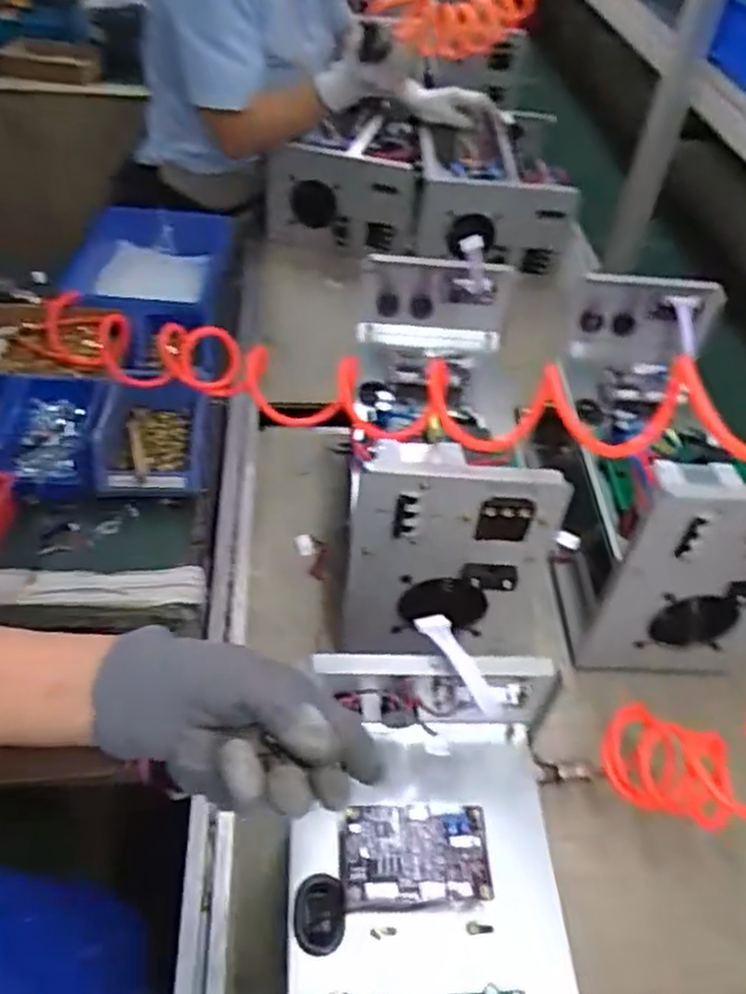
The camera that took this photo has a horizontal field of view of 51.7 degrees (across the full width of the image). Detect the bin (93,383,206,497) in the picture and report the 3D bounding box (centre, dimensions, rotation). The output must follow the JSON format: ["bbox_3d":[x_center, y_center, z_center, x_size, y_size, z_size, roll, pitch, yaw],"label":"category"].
[{"bbox_3d":[-0.268,-0.071,0.947,0.125,0.077,0.167,1,46,-5],"label":"bin"}]

